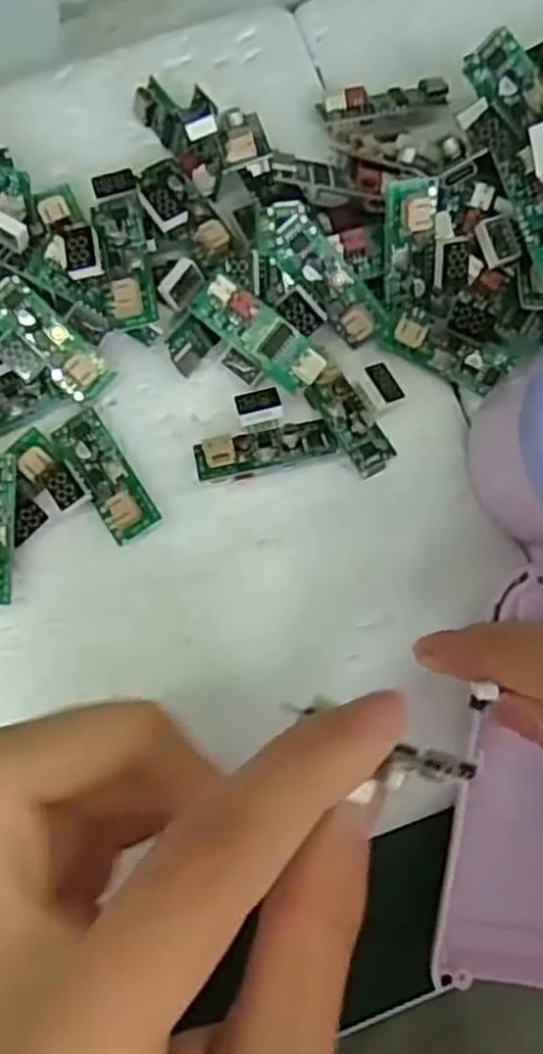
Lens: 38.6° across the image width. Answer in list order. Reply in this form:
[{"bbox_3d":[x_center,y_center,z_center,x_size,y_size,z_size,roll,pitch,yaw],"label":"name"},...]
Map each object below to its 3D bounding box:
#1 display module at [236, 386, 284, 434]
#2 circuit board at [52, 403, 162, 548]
[{"bbox_3d":[-0.003,-0.032,0.215,0.012,0.006,0.010,-12,78,-2],"label":"display module"},{"bbox_3d":[-0.046,-0.015,0.214,0.014,0.012,0.039,-32,80,-6],"label":"circuit board"}]

